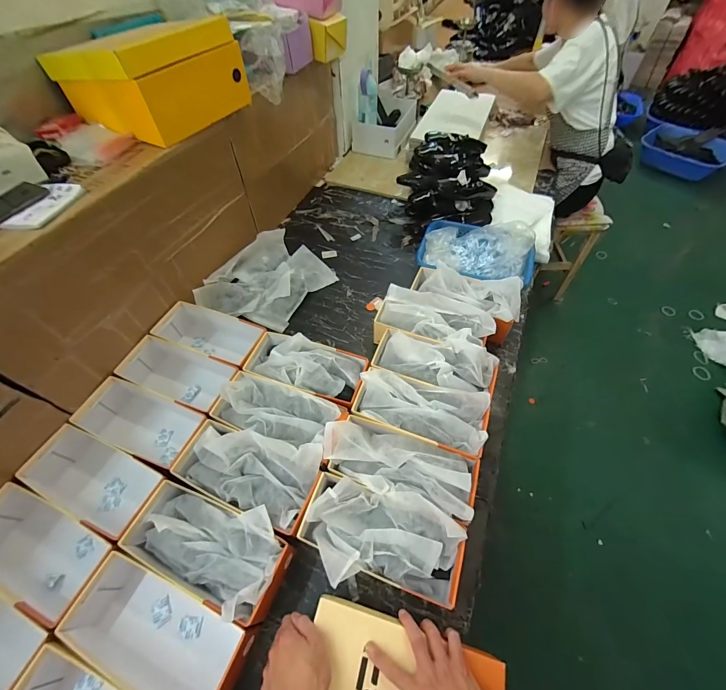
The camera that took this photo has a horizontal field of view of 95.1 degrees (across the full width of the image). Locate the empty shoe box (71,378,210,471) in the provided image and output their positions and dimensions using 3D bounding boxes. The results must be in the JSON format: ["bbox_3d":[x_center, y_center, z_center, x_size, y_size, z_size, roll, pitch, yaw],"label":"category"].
[{"bbox_3d":[-0.485,0.185,0.758,0.285,0.101,0.135,19,58,14],"label":"empty shoe box"}]

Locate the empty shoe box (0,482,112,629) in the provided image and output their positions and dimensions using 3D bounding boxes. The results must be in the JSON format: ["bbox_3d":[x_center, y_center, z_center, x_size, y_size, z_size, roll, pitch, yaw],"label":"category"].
[{"bbox_3d":[-0.594,0.389,0.624,0.288,0.105,0.140,17,57,13],"label":"empty shoe box"}]

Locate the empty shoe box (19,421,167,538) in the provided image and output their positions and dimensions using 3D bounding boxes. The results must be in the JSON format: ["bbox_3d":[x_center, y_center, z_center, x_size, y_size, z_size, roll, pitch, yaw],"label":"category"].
[{"bbox_3d":[-0.538,0.300,0.701,0.281,0.135,0.141,19,58,14],"label":"empty shoe box"}]

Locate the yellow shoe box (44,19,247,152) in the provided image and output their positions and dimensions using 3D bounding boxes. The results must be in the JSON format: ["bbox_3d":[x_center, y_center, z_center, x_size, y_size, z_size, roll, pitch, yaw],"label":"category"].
[{"bbox_3d":[-0.496,-0.650,0.794,0.308,0.159,0.301,27,60,19],"label":"yellow shoe box"}]

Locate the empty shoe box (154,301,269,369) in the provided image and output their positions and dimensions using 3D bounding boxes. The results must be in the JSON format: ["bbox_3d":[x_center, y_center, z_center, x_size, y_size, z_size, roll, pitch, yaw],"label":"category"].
[{"bbox_3d":[-0.385,-0.022,0.888,0.297,0.105,0.152,20,58,15],"label":"empty shoe box"}]

